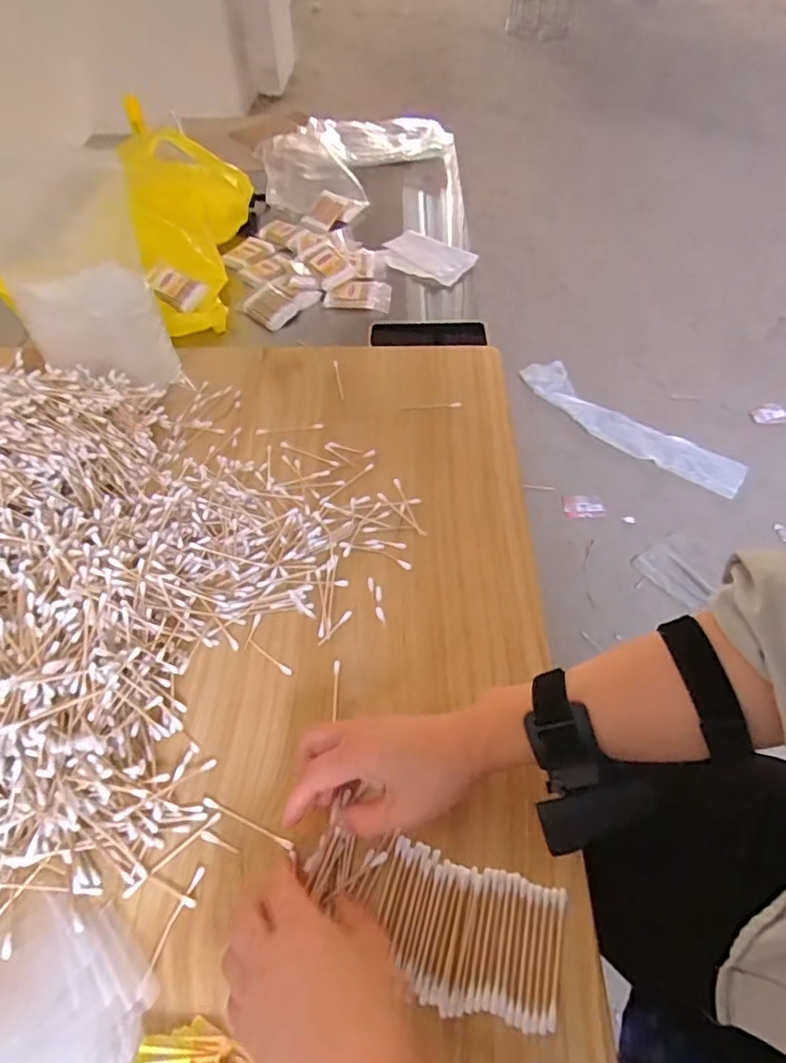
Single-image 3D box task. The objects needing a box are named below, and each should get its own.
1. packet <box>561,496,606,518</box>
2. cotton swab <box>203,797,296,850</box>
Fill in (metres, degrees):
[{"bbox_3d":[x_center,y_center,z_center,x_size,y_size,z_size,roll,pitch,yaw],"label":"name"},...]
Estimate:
[{"bbox_3d":[0.401,-0.052,1.192,0.088,0.010,0.056,-1,54,0],"label":"packet"},{"bbox_3d":[-0.101,0.199,0.388,0.068,0.004,0.005,17,53,17],"label":"cotton swab"}]

